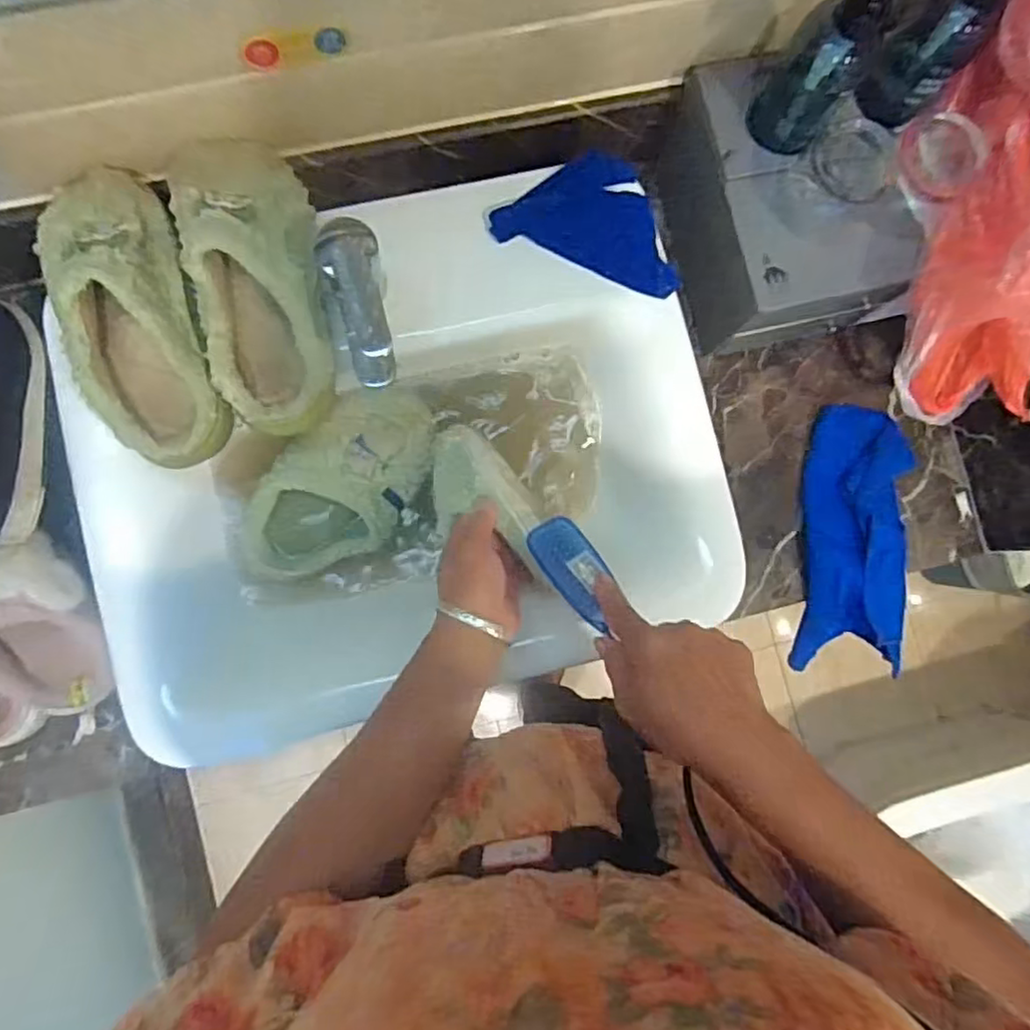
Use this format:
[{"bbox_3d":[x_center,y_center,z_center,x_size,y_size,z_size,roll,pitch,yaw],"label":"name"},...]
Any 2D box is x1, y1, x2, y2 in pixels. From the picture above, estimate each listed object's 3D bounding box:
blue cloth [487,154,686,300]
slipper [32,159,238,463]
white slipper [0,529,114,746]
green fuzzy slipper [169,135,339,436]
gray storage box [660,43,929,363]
[{"bbox_3d":[0.074,-0.272,0.596,0.169,0.019,0.099,17,85,-4],"label":"blue cloth"},{"bbox_3d":[-0.310,-0.158,0.526,0.099,0.090,0.246,-18,88,-6],"label":"slipper"},{"bbox_3d":[-0.411,0.104,0.546,0.121,0.065,0.217,-15,116,-16],"label":"white slipper"},{"bbox_3d":[-0.206,-0.191,0.523,0.103,0.063,0.241,-12,87,-6],"label":"green fuzzy slipper"},{"bbox_3d":[0.255,-0.292,0.637,0.160,0.148,0.223,-13,88,-6],"label":"gray storage box"}]

